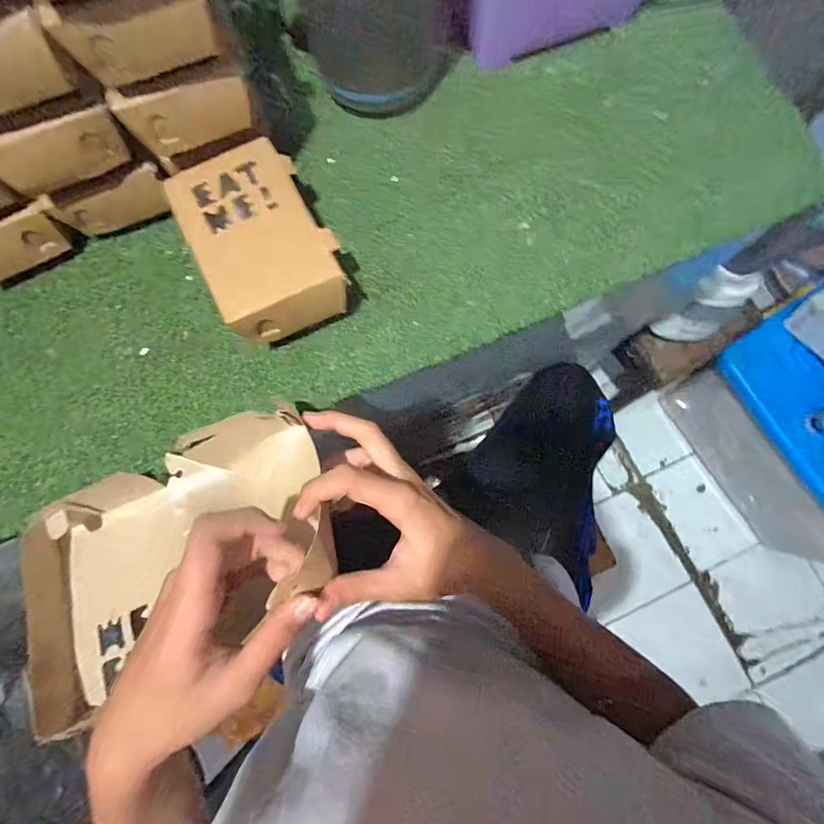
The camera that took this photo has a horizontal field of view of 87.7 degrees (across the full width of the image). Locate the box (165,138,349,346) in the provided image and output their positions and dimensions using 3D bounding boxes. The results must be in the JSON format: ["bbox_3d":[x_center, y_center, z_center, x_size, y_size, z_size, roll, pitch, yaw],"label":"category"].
[{"bbox_3d":[-0.118,-0.132,0.350,0.093,0.062,0.147,-27,79,-5],"label":"box"}]

